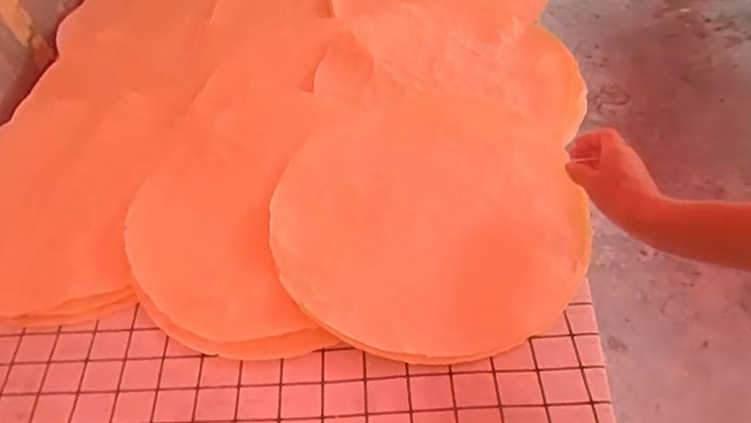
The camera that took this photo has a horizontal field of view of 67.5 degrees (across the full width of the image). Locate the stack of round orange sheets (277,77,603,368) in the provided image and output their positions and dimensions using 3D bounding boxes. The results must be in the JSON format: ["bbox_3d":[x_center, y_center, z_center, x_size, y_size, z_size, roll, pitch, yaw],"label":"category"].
[{"bbox_3d":[0.065,-0.009,0.660,0.350,0.018,0.366,34,61,23],"label":"stack of round orange sheets"}]

